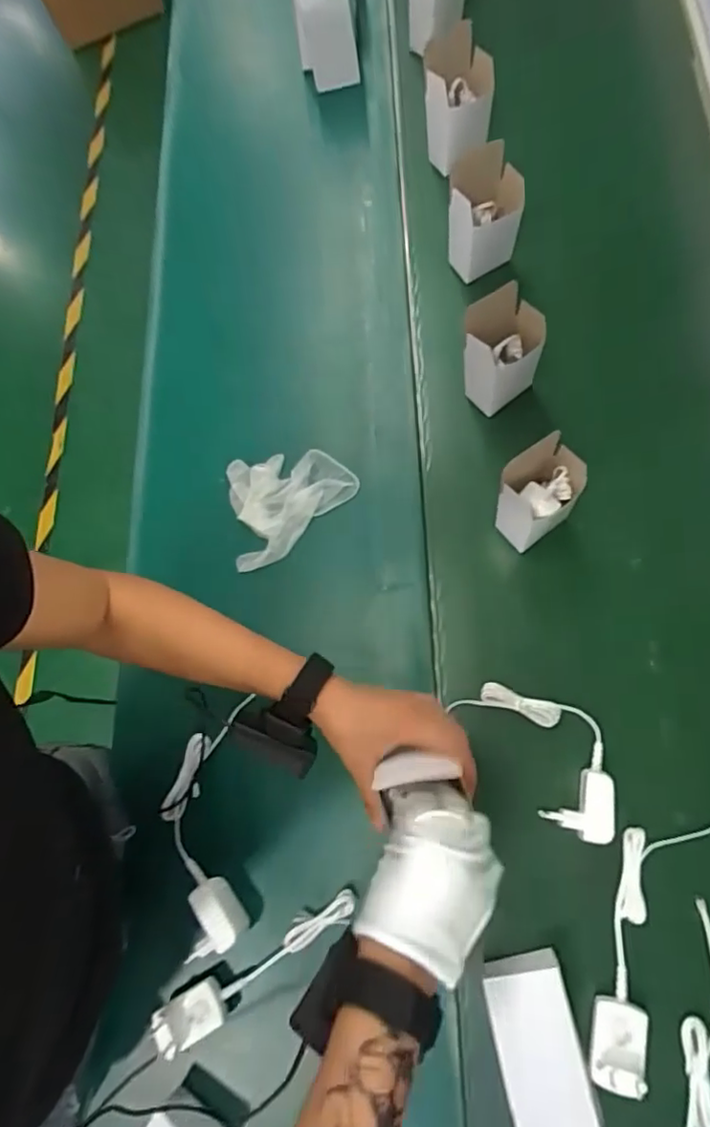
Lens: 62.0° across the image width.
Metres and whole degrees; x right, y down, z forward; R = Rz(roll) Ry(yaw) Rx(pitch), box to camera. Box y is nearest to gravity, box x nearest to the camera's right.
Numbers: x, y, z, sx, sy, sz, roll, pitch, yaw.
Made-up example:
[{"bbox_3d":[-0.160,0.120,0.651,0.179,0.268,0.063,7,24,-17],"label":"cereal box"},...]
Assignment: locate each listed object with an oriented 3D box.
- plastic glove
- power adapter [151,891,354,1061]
[{"bbox_3d":[-0.071,-0.069,0.680,0.143,0.030,0.129,-9,71,-5],"label":"plastic glove"},{"bbox_3d":[-0.083,0.370,0.539,0.195,0.042,0.038,-28,74,-11],"label":"power adapter"}]

